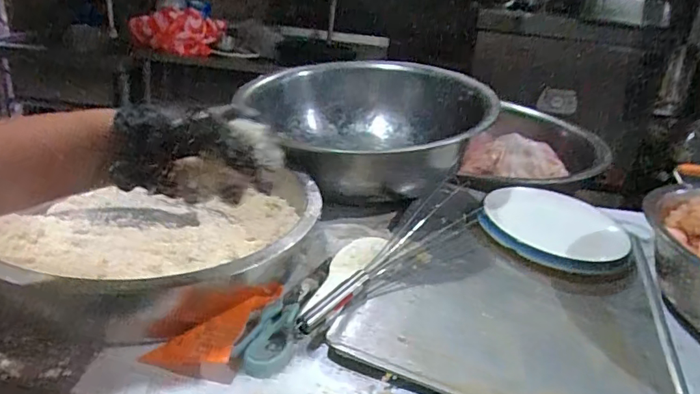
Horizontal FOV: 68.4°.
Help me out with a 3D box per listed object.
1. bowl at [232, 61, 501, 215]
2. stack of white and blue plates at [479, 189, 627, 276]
[{"bbox_3d":[0.024,-0.112,0.844,0.367,0.142,0.405,10,26,9],"label":"bowl"},{"bbox_3d":[0.290,0.042,0.741,0.194,0.032,0.208,14,27,17],"label":"stack of white and blue plates"}]

